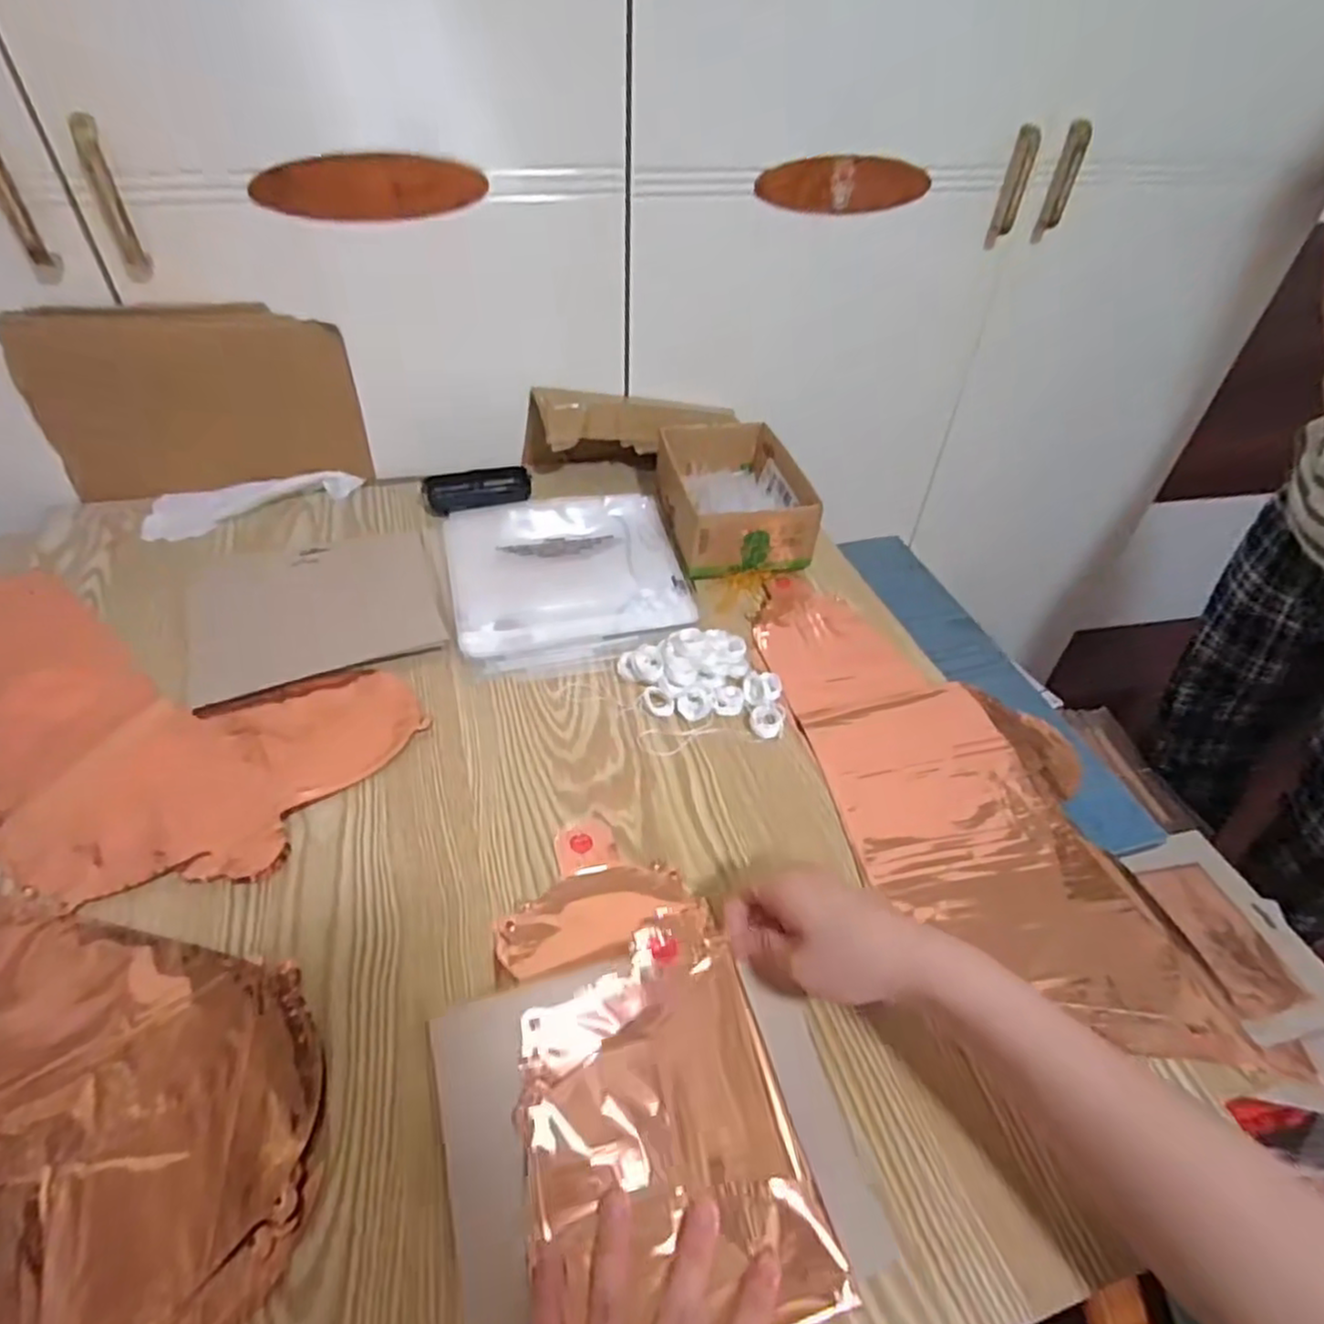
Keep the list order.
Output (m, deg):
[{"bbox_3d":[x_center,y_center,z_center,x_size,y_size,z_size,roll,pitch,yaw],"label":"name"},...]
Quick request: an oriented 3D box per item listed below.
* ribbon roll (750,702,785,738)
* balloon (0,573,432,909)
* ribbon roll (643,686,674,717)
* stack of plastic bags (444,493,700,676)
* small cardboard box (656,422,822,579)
[{"bbox_3d":[0.081,0.045,0.555,0.025,0.010,0.030,10,44,7],"label":"ribbon roll"},{"bbox_3d":[-0.421,0.029,0.545,0.435,0.012,0.226,21,46,18],"label":"balloon"},{"bbox_3d":[-0.003,0.032,0.563,0.018,0.011,0.026,-29,52,-29],"label":"ribbon roll"},{"bbox_3d":[-0.088,-0.085,0.675,0.210,0.016,0.243,-9,45,-12],"label":"stack of plastic bags"},{"bbox_3d":[0.077,-0.167,0.732,0.113,0.068,0.192,-7,45,-10],"label":"small cardboard box"}]

